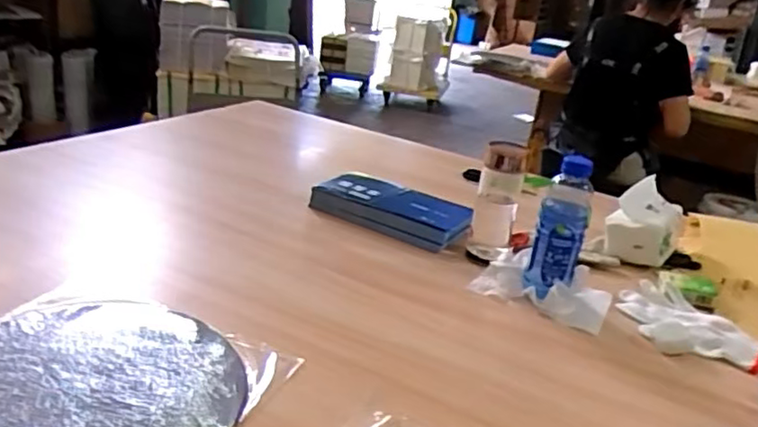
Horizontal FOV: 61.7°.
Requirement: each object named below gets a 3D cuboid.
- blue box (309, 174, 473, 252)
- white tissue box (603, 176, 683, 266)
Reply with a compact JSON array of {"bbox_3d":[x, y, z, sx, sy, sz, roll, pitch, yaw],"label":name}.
[{"bbox_3d":[0.016,-0.009,1.109,0.268,0.047,0.134,19,25,25],"label":"blue box"},{"bbox_3d":[0.455,0.014,1.089,0.112,0.106,0.103,18,24,24],"label":"white tissue box"}]

